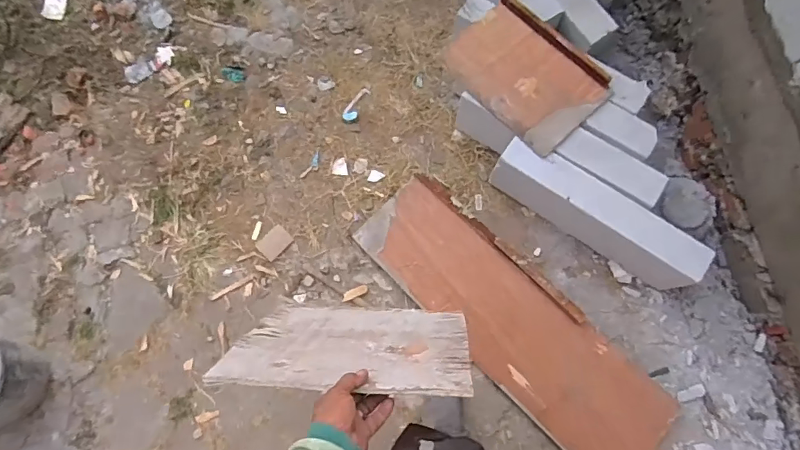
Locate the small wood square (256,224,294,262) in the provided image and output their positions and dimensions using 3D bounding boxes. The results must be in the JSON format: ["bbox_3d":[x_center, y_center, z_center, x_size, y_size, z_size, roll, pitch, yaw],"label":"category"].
[{"bbox_3d":[-0.379,0.053,1.420,0.093,0.006,0.076,-43,79,-9],"label":"small wood square"}]

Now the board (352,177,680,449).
[{"bbox_3d":[0.290,0.253,1.294,0.932,0.024,0.290,43,87,15],"label":"board"}]

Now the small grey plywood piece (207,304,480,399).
[{"bbox_3d":[-0.072,0.190,0.763,0.359,0.287,0.012,2,100,6],"label":"small grey plywood piece"}]

